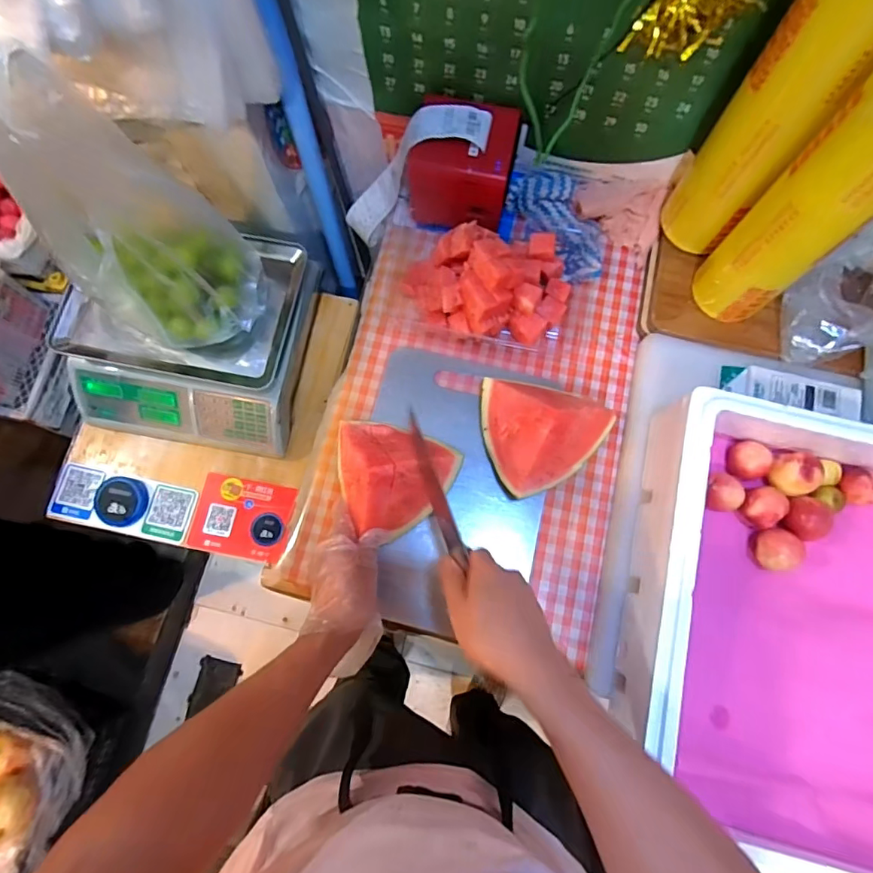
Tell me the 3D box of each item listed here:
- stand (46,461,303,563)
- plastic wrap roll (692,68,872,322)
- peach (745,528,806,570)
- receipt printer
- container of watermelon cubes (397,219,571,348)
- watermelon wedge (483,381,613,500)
[{"bbox_3d":[-0.416,0.109,0.785,0.371,0.031,0.118,10,77,3],"label":"stand"},{"bbox_3d":[0.375,-0.235,0.466,0.092,0.353,0.085,43,81,10],"label":"plastic wrap roll"},{"bbox_3d":[0.363,0.121,0.532,0.046,0.036,0.042,0,76,1],"label":"peach"},{"bbox_3d":[0.036,-0.357,0.655,0.127,0.102,0.130,10,77,3],"label":"receipt printer"},{"bbox_3d":[0.065,-0.196,0.638,0.211,0.084,0.127,7,77,2],"label":"container of watermelon cubes"},{"bbox_3d":[0.119,0.004,0.583,0.156,0.096,0.134,17,77,5],"label":"watermelon wedge"}]

